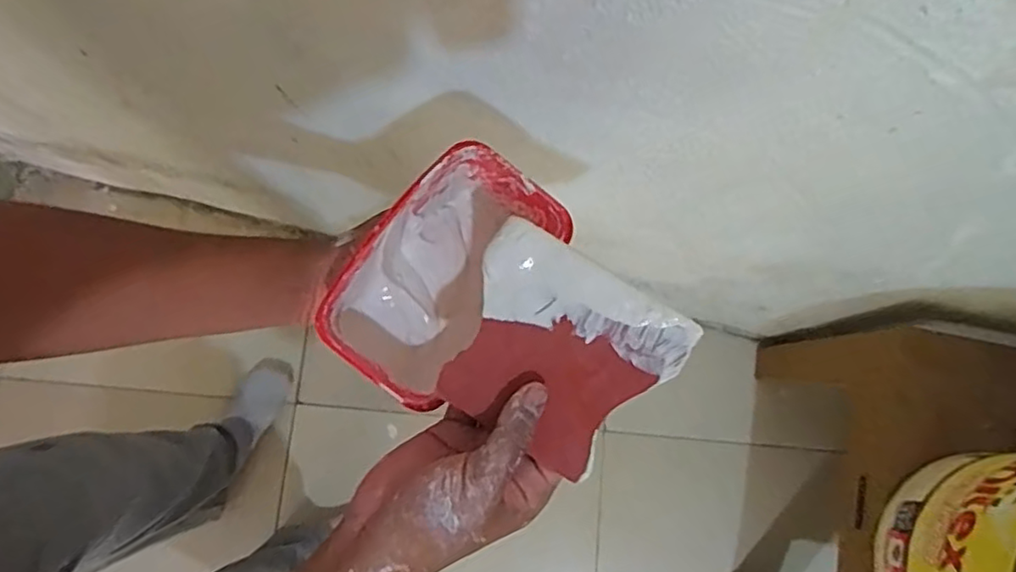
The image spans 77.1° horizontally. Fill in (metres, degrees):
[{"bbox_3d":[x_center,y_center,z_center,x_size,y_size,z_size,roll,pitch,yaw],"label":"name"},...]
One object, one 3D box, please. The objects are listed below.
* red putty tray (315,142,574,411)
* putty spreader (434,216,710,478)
[{"bbox_3d":[-0.039,-0.004,0.423,0.097,0.093,0.156,36,81,7],"label":"red putty tray"},{"bbox_3d":[0.026,0.037,0.352,0.117,0.007,0.108,31,90,10],"label":"putty spreader"}]

